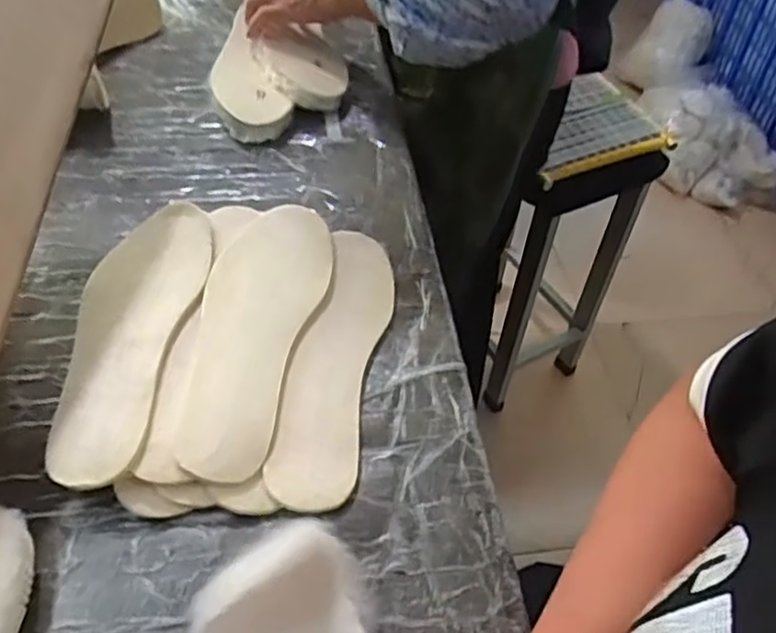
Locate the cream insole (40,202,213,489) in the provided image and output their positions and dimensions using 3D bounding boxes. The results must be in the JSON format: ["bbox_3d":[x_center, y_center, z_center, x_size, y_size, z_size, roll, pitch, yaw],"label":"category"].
[{"bbox_3d":[-0.190,0.007,0.510,0.081,0.019,0.247,4,48,3],"label":"cream insole"}]

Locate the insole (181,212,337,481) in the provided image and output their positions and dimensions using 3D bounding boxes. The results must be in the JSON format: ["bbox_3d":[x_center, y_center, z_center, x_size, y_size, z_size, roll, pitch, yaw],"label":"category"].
[{"bbox_3d":[-0.102,0.004,0.524,0.085,0.010,0.251,13,49,3],"label":"insole"}]

